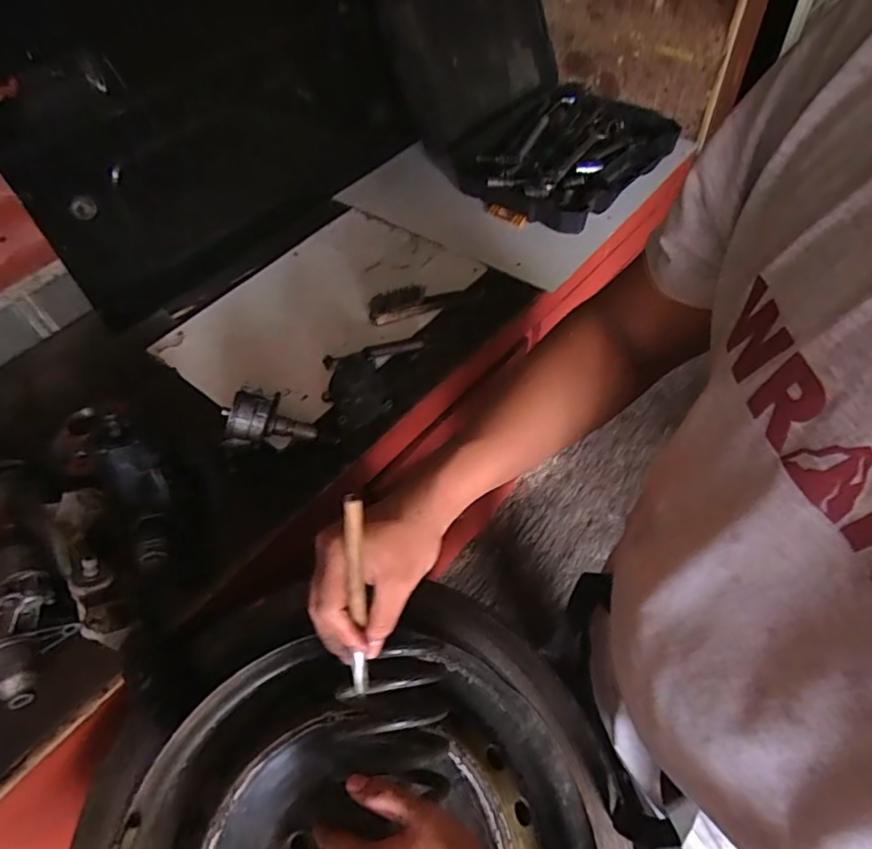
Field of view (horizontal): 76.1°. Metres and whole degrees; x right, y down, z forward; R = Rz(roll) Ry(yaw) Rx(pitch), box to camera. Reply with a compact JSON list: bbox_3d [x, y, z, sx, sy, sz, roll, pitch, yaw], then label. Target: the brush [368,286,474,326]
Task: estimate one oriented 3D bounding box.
[{"bbox_3d":[-0.026,-0.223,0.979,0.188,0.044,0.034,-17,52,-8],"label":"brush"}]

